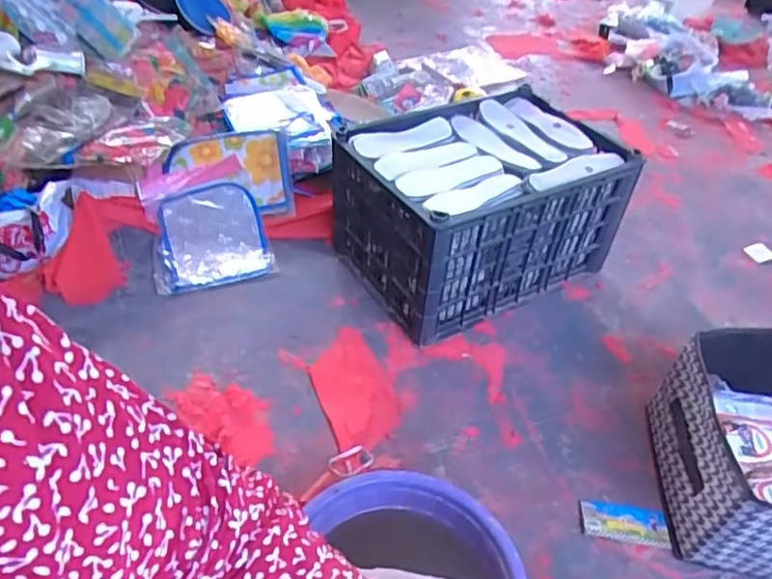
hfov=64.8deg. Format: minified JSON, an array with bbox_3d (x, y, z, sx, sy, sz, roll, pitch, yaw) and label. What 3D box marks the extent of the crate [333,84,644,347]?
[{"bbox_3d":[0.178,-0.173,1.232,0.478,0.279,0.362,-20,47,-25],"label":"crate"}]

